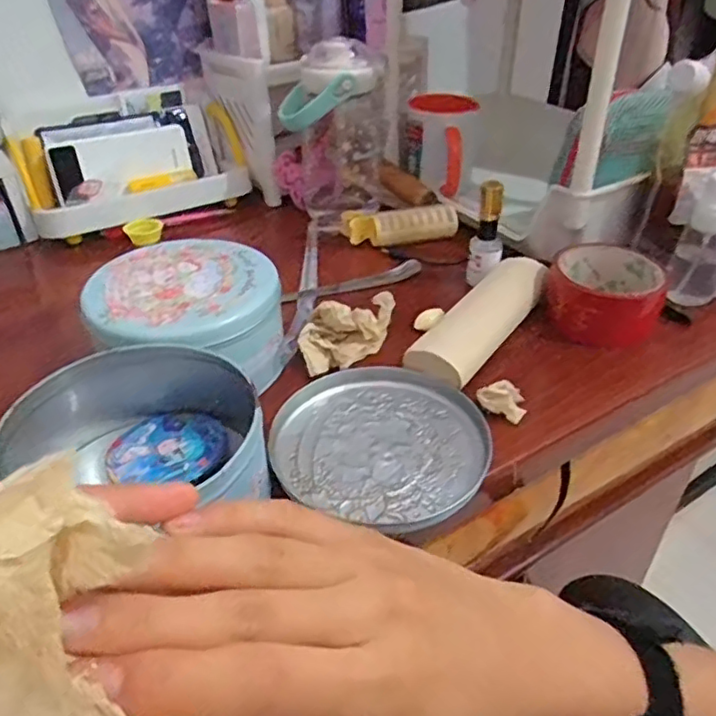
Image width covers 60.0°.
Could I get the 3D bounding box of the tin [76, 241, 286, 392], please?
[{"bbox_3d":[-0.115,-0.028,0.437,0.127,0.058,0.120,0,36,0],"label":"tin"}]

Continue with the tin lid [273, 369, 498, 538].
[{"bbox_3d":[0.015,0.049,0.398,0.133,0.011,0.127,0,36,0],"label":"tin lid"}]

